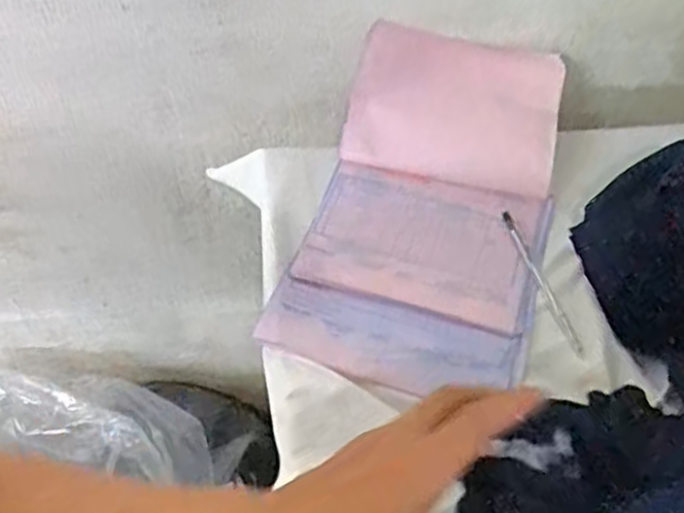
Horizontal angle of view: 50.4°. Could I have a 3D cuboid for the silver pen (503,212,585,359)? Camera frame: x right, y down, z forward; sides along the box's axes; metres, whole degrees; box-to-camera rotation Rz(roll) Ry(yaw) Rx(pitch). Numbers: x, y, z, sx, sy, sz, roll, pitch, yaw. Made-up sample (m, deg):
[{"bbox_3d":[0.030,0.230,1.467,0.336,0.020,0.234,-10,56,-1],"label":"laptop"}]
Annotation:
[{"bbox_3d":[0.162,0.019,0.587,0.010,0.006,0.145,-11,54,-10],"label":"silver pen"}]

